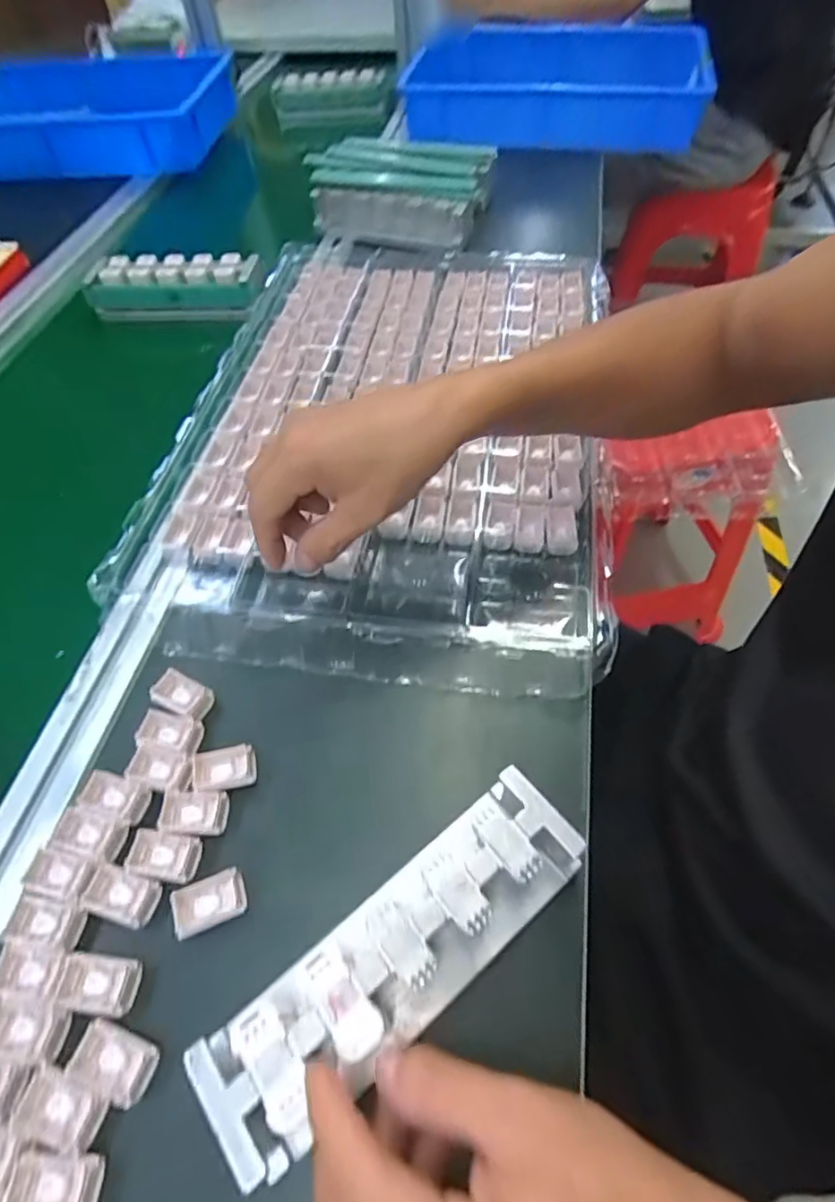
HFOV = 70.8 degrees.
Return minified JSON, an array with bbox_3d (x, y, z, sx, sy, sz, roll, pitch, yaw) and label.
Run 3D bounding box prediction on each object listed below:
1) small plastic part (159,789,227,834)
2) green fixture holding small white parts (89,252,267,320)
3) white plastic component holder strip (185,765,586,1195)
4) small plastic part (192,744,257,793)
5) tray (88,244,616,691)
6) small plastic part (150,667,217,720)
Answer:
[{"bbox_3d":[-0.126,0.118,0.330,0.034,0.009,0.023,0,55,4],"label":"small plastic part"},{"bbox_3d":[-0.269,-0.354,0.660,0.207,0.052,0.063,6,56,8],"label":"green fixture holding small white parts"},{"bbox_3d":[-0.007,0.161,0.271,0.185,0.042,0.057,-32,61,-22],"label":"white plastic component holder strip"},{"bbox_3d":[-0.114,0.098,0.343,0.035,0.009,0.023,-13,55,-6],"label":"small plastic part"},{"bbox_3d":[-0.015,-0.172,0.521,0.344,0.039,0.513,7,57,7],"label":"tray"},{"bbox_3d":[-0.148,0.059,0.373,0.036,0.011,0.022,17,58,15],"label":"small plastic part"}]

